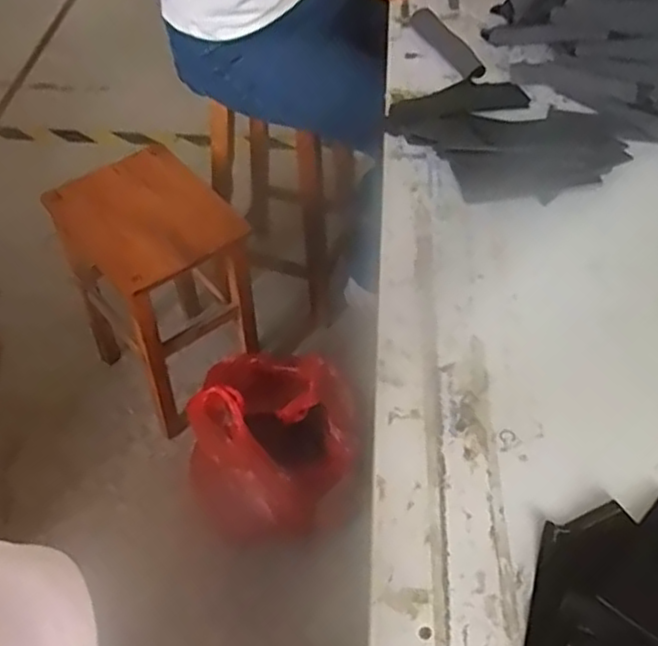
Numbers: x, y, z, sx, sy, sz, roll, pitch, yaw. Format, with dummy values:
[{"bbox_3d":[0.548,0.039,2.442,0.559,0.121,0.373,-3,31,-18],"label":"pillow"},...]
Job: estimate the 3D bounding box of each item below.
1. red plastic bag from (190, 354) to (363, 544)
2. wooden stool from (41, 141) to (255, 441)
[{"bbox_3d":[-0.109,0.215,1.207,0.277,0.280,0.305,-17,52,-15],"label":"red plastic bag"},{"bbox_3d":[-0.318,-0.052,1.406,0.282,0.441,0.306,-34,58,-26],"label":"wooden stool"}]

